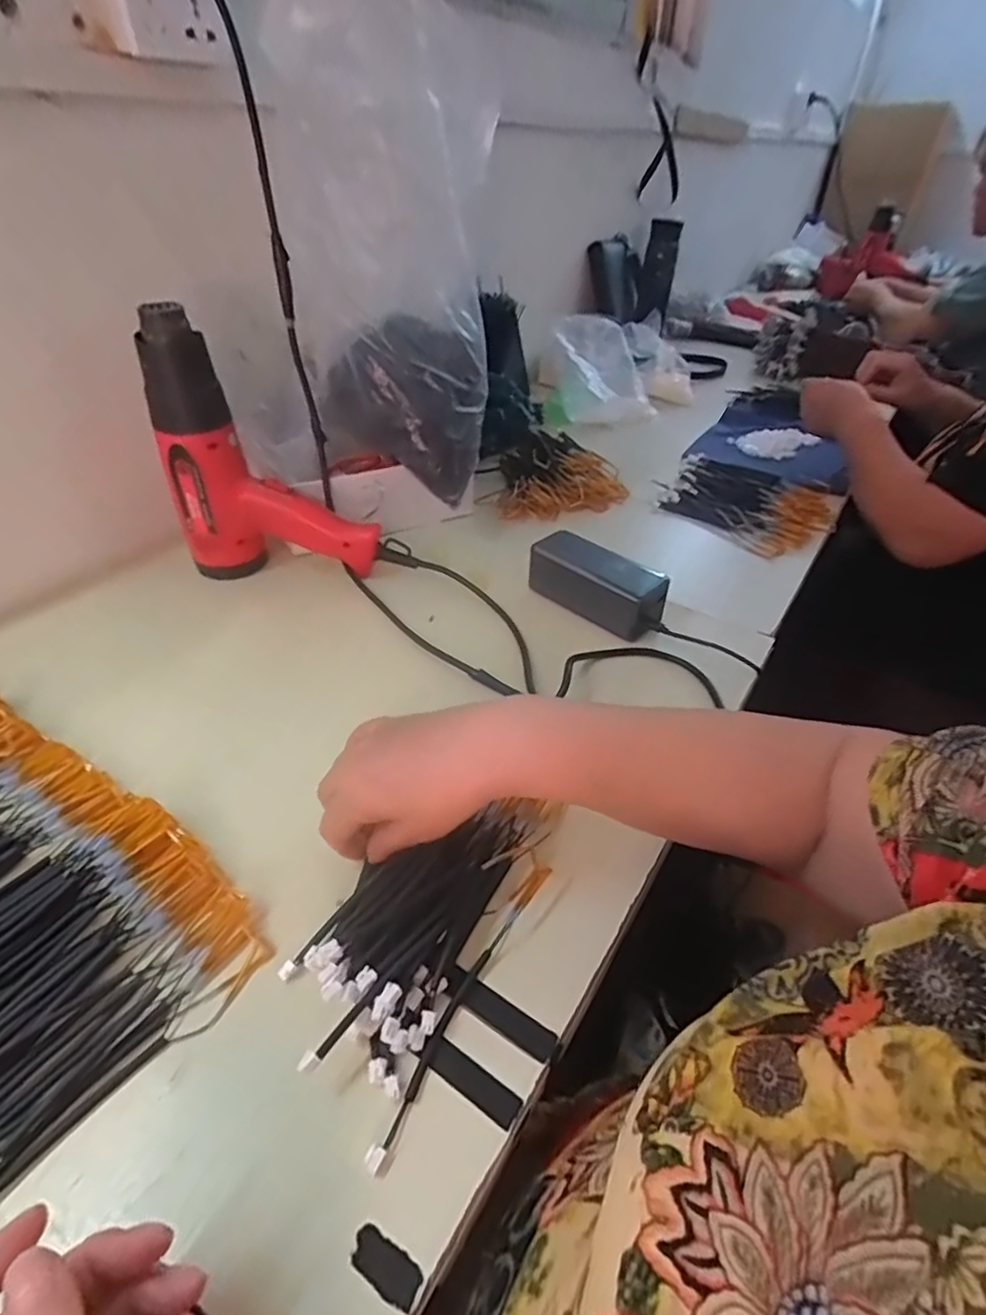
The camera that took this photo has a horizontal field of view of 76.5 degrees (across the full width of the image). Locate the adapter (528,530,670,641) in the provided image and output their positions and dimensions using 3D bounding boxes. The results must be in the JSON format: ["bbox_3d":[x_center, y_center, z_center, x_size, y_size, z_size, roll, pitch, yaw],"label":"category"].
[{"bbox_3d":[0.100,-0.071,0.597,0.136,0.054,0.046,33,49,31],"label":"adapter"}]

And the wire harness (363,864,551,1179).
[{"bbox_3d":[-0.013,0.176,0.329,0.013,0.012,0.168,21,43,21],"label":"wire harness"}]

